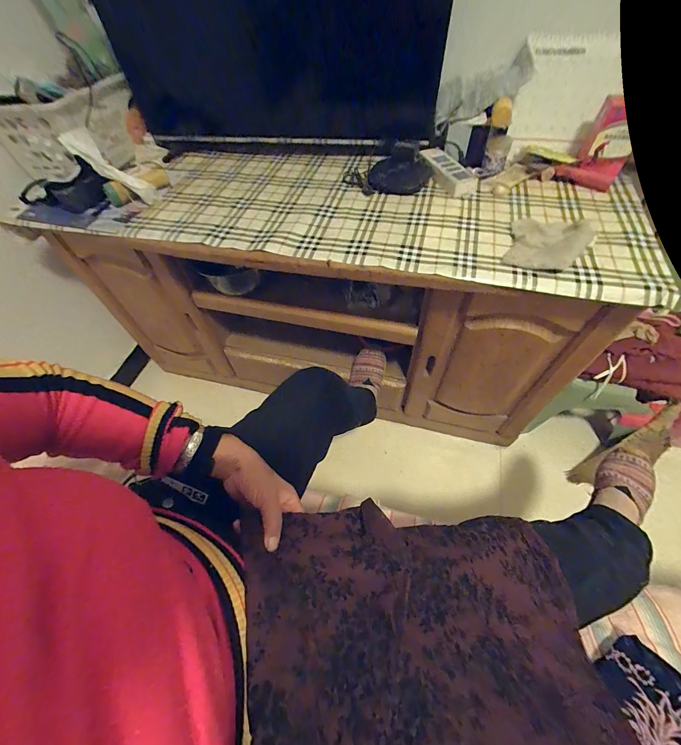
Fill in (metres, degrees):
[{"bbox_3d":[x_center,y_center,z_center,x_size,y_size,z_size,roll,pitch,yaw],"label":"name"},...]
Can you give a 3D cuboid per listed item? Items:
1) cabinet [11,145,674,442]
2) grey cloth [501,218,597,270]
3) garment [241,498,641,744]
[{"bbox_3d":[-0.064,-0.212,0.949,1.293,0.627,0.388,11,58,10],"label":"cabinet"},{"bbox_3d":[0.368,-0.236,0.566,0.125,0.037,0.161,24,61,18],"label":"grey cloth"},{"bbox_3d":[0.086,0.256,0.310,0.334,0.117,0.253,-8,56,-2],"label":"garment"}]

